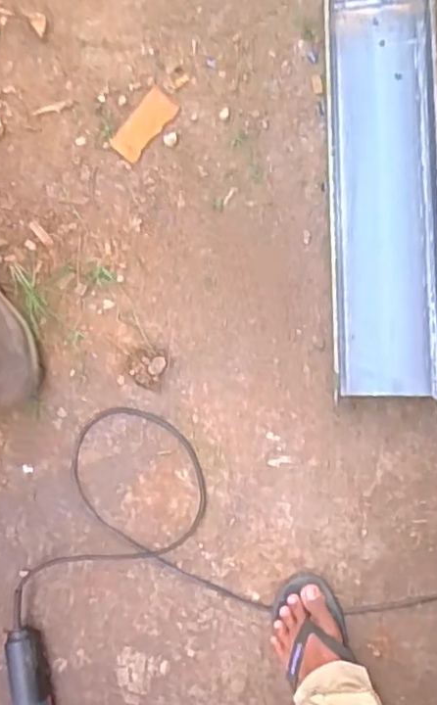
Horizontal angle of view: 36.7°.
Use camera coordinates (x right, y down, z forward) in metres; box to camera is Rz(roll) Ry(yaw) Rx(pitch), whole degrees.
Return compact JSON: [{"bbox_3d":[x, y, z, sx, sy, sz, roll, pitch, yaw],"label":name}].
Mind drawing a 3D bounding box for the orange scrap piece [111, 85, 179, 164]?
[{"bbox_3d":[-0.124,-0.383,1.109,0.060,0.006,0.122,39,93,9],"label":"orange scrap piece"}]

